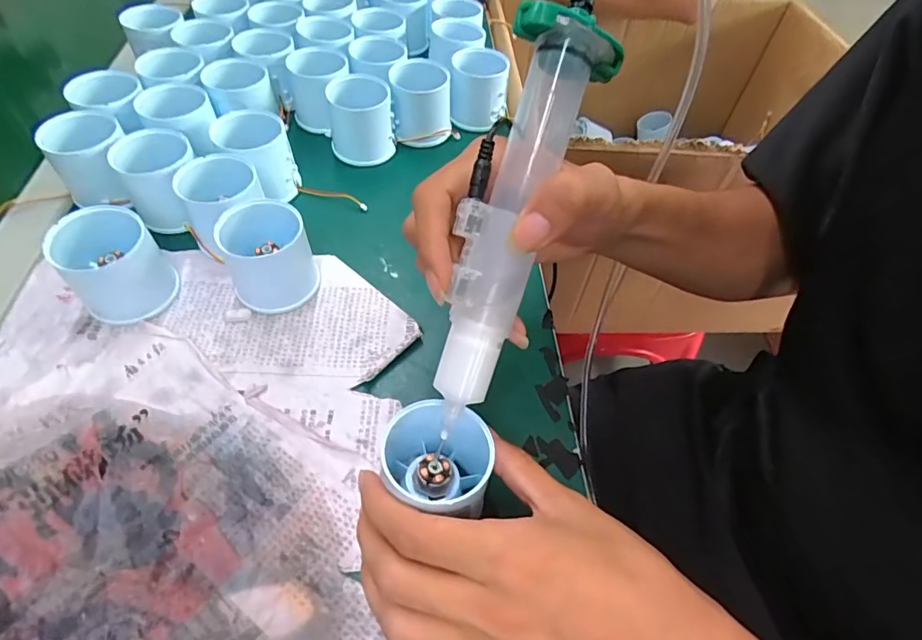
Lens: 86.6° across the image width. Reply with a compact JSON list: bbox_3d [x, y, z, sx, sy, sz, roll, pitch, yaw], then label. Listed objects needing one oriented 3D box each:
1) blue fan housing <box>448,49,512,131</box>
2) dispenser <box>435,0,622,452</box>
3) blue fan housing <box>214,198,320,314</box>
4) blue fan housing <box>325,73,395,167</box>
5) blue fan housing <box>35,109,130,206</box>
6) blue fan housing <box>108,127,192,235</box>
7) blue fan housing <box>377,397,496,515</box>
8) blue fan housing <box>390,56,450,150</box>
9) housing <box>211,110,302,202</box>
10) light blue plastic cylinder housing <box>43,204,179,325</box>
[{"bbox_3d":[0.016,-0.213,0.447,0.052,0.052,0.061,2,53,-4],"label":"blue fan housing"},{"bbox_3d":[0.023,-0.044,0.214,0.038,0.036,0.180,19,95,9],"label":"dispenser"},{"bbox_3d":[-0.123,-0.042,0.316,0.054,0.053,0.049,-20,58,-19],"label":"blue fan housing"},{"bbox_3d":[-0.083,-0.165,0.408,0.050,0.053,0.051,-7,55,-11],"label":"blue fan housing"},{"bbox_3d":[-0.261,-0.113,0.351,0.052,0.052,0.054,-23,59,-21],"label":"blue fan housing"},{"bbox_3d":[-0.212,-0.099,0.349,0.048,0.050,0.059,-22,59,-20],"label":"blue fan housing"},{"bbox_3d":[-0.011,0.069,0.238,0.049,0.045,0.056,9,53,1],"label":"blue fan housing"},{"bbox_3d":[-0.034,-0.190,0.430,0.054,0.054,0.056,-6,54,-10],"label":"blue fan housing"},{"bbox_3d":[-0.154,-0.122,0.370,0.055,0.051,0.054,27,56,14],"label":"housing"},{"bbox_3d":[-0.212,-0.032,0.301,0.047,0.053,0.051,3,53,-4],"label":"light blue plastic cylinder housing"}]

